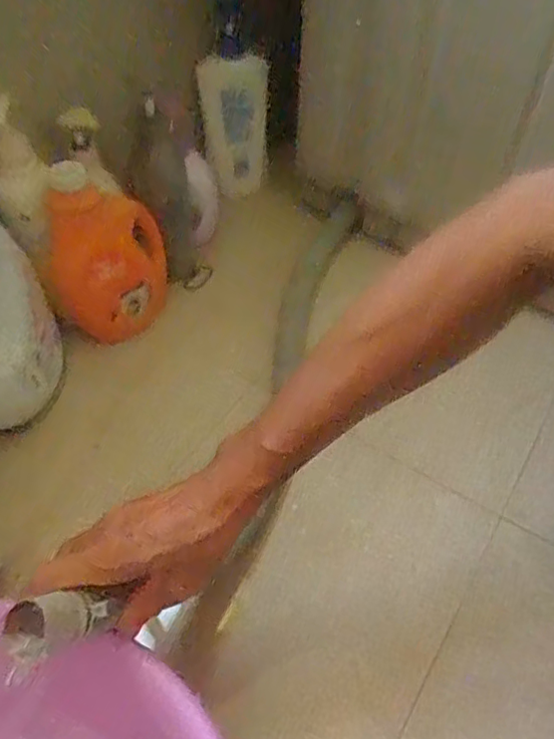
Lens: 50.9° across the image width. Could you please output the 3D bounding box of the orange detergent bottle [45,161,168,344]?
[{"bbox_3d":[-0.201,-0.140,0.684,0.131,0.207,0.086,-13,51,-10],"label":"orange detergent bottle"}]

